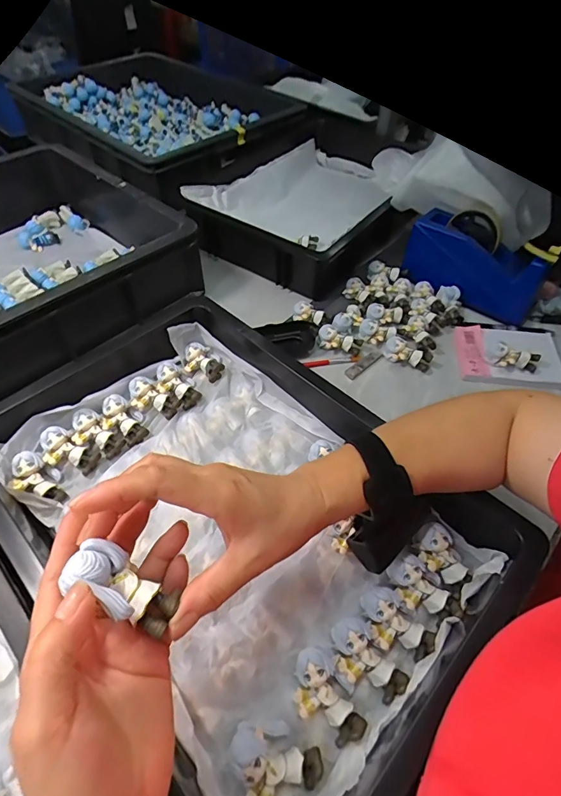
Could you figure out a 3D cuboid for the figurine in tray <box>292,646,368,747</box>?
[{"bbox_3d":[0.032,0.218,0.305,0.039,0.025,0.061,-19,54,-16],"label":"figurine in tray"}]

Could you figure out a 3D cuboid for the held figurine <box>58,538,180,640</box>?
[{"bbox_3d":[-0.081,0.099,0.217,0.059,0.020,0.025,42,56,-9],"label":"held figurine"}]

